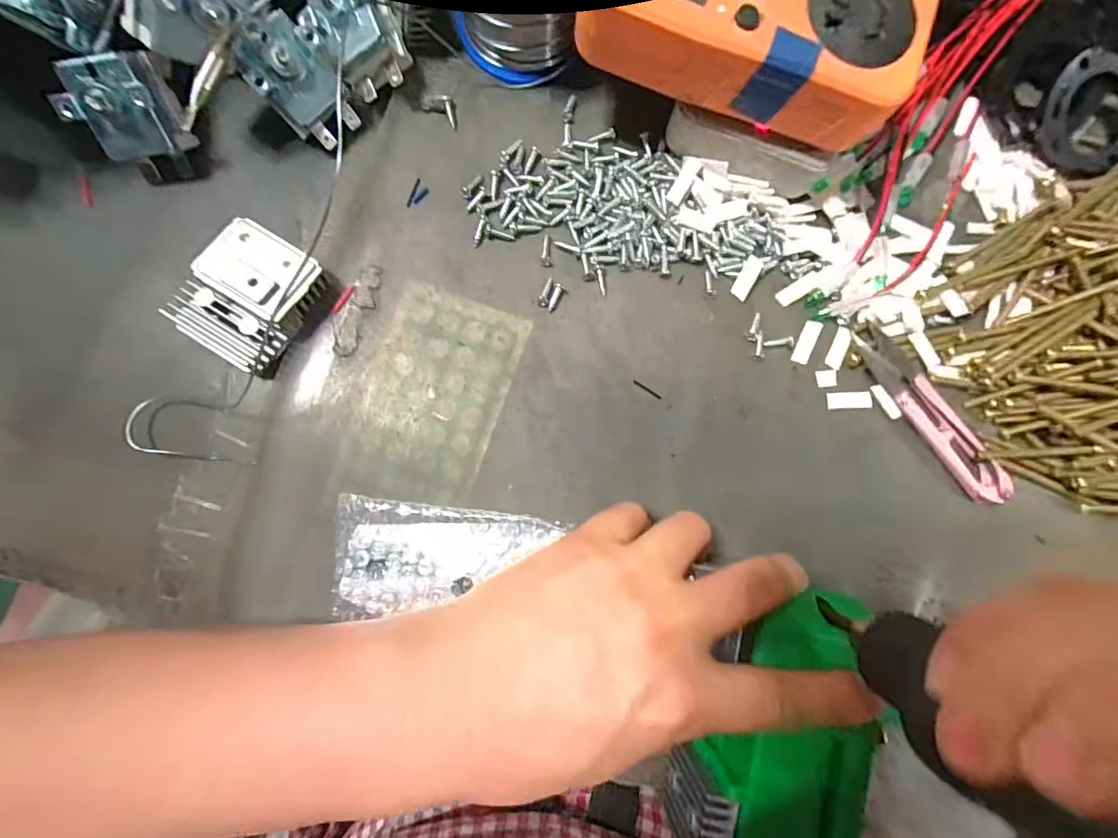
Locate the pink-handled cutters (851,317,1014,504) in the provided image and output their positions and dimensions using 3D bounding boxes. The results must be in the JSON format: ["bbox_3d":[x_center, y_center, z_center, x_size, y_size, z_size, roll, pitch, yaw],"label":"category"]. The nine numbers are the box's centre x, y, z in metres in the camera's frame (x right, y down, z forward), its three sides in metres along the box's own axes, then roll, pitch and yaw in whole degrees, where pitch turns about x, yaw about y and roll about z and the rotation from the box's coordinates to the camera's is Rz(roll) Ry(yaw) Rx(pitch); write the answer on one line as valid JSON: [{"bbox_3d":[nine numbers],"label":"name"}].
[{"bbox_3d":[0.177,-0.003,0.231,0.024,0.007,0.101,-36,88,-5],"label":"pink-handled cutters"}]

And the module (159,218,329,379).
[{"bbox_3d":[-0.134,-0.053,0.212,0.044,0.024,0.055,31,85,0],"label":"module"}]

